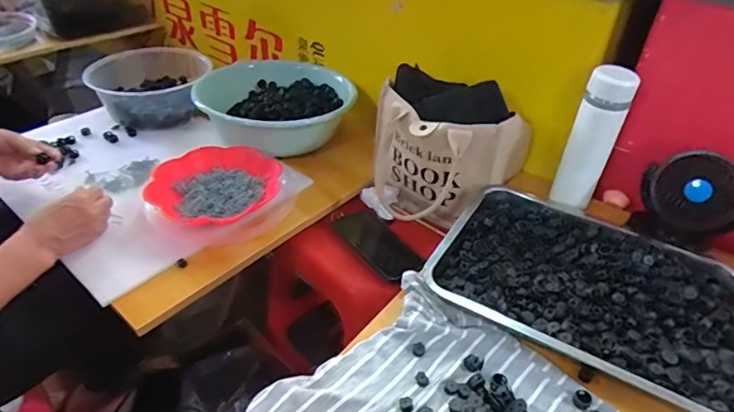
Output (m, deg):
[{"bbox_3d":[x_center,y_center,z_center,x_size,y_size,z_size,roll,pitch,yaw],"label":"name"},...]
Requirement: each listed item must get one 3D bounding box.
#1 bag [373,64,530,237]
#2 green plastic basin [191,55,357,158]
[{"bbox_3d":[0.119,-0.085,0.788,0.188,0.198,0.207,-31,49,-34],"label":"bag"},{"bbox_3d":[-0.184,-0.205,0.960,0.274,0.094,0.274,1,39,-1],"label":"green plastic basin"}]

